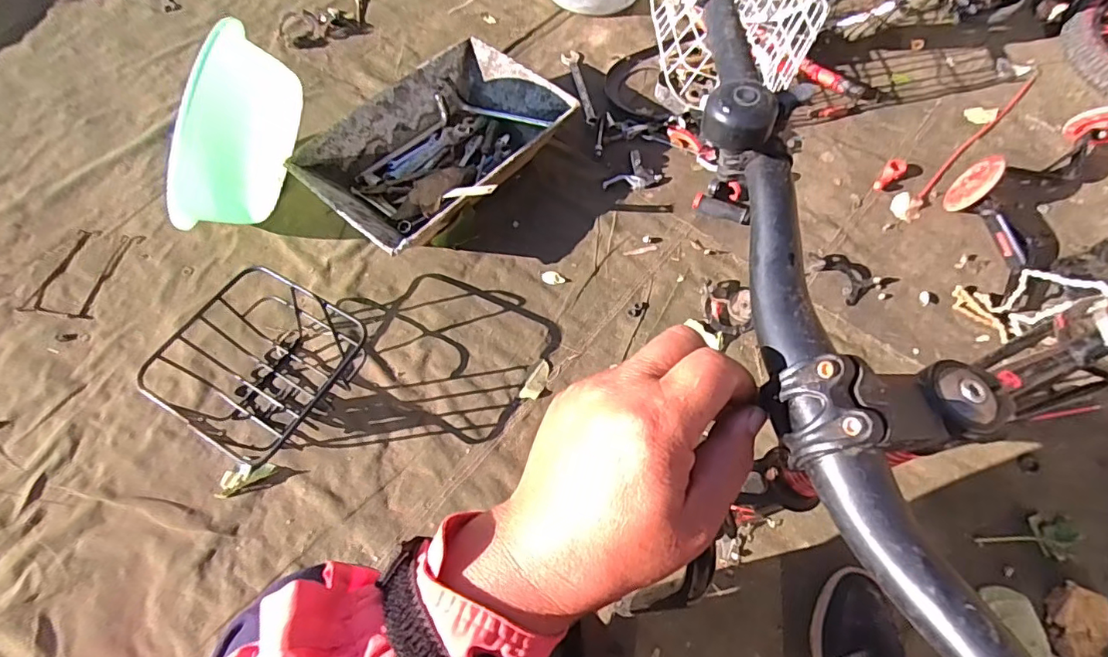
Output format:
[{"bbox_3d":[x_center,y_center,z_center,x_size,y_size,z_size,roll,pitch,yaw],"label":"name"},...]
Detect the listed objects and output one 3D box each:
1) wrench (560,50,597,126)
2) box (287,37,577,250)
[{"bbox_3d":[0.052,-0.519,1.139,0.040,0.011,0.227,-10,63,-4],"label":"wrench"},{"bbox_3d":[-0.209,-0.338,1.028,0.315,0.117,0.475,39,70,18],"label":"box"}]

